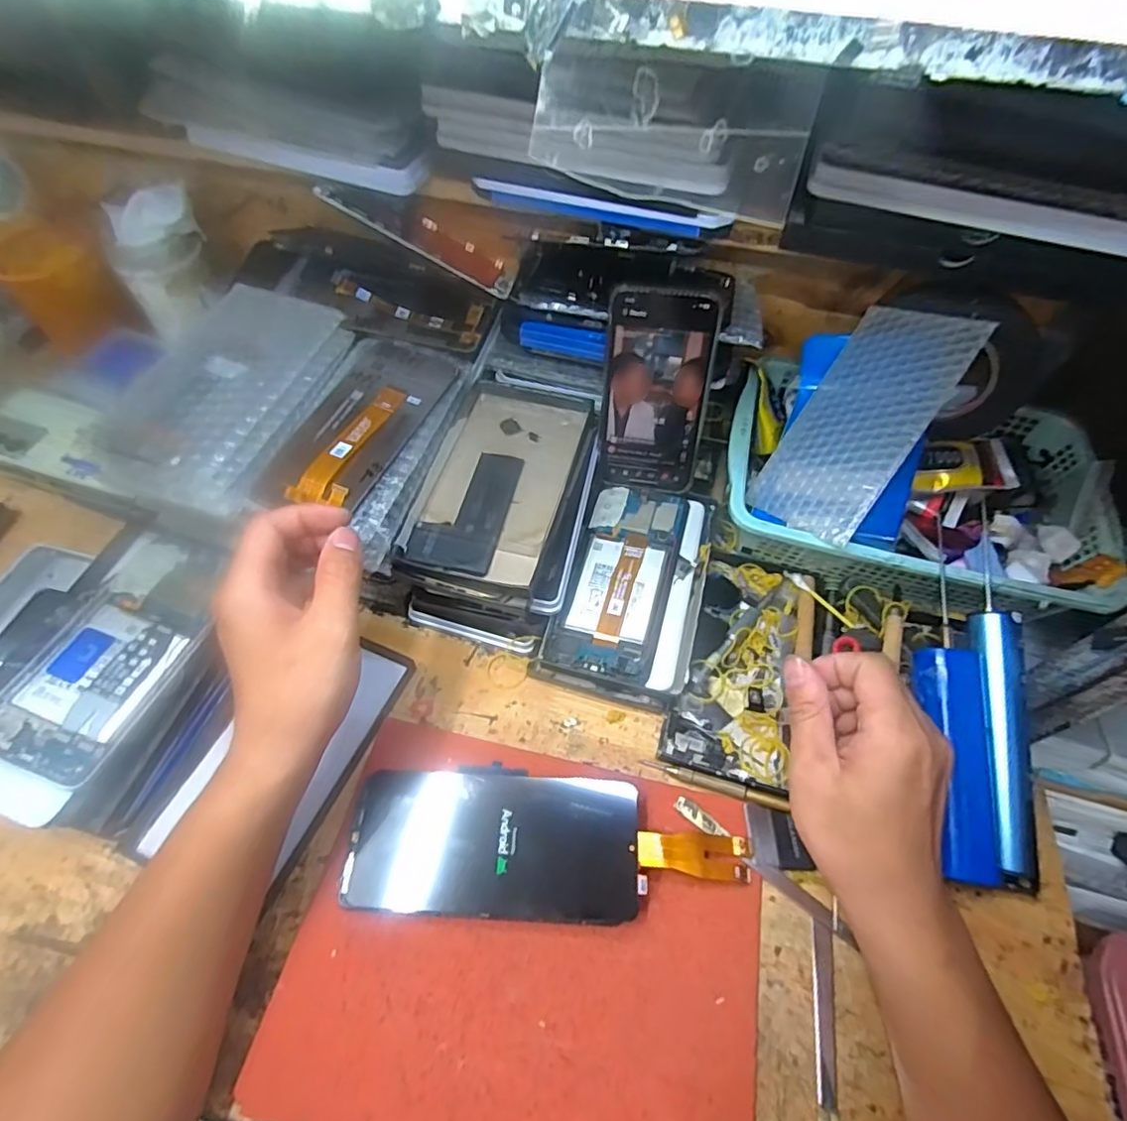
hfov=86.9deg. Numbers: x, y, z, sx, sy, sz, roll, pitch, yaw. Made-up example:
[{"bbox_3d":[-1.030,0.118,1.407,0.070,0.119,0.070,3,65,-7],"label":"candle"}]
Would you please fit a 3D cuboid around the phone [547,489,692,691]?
[{"bbox_3d":[0.044,0.010,0.443,0.072,0.008,0.160,13,60,12],"label":"phone"}]

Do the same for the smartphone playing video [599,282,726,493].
[{"bbox_3d":[0.068,-0.122,0.443,0.075,0.149,0.008,8,35,7],"label":"smartphone playing video"}]

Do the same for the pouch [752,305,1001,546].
[{"bbox_3d":[0.207,-0.098,0.418,0.088,0.005,0.167,36,99,44],"label":"pouch"}]

